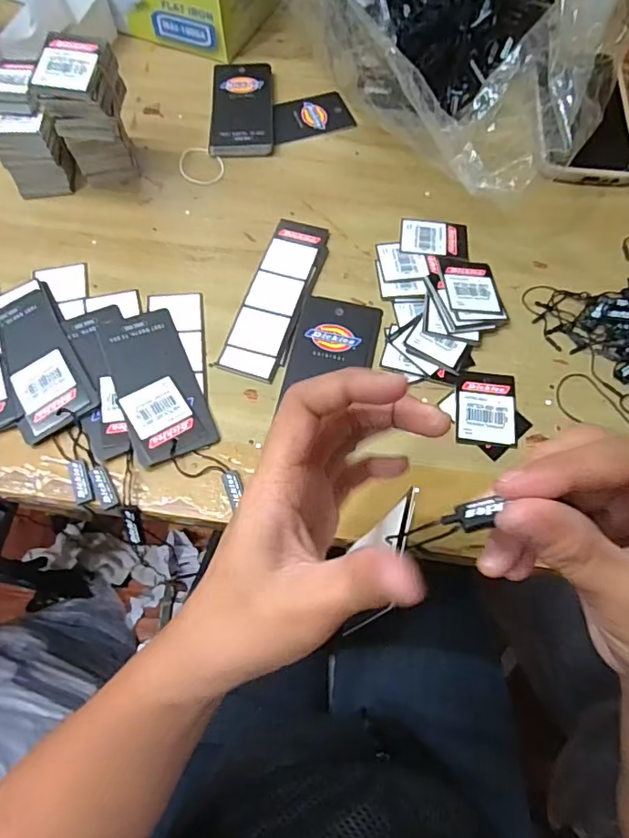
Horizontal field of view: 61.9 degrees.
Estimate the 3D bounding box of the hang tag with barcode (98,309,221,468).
[{"bbox_3d":[-0.101,-0.024,0.337,0.049,0.004,0.112,-18,64,-15],"label":"hang tag with barcode"}]

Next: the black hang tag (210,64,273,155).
[{"bbox_3d":[-0.061,-0.266,0.448,0.052,0.009,0.107,-1,65,-1],"label":"black hang tag"}]

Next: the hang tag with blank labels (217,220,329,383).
[{"bbox_3d":[-0.027,-0.089,0.369,0.036,0.006,0.137,16,65,6],"label":"hang tag with blank labels"}]

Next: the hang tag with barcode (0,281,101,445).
[{"bbox_3d":[-0.180,-0.041,0.340,0.048,0.007,0.111,-28,68,-13],"label":"hang tag with barcode"}]

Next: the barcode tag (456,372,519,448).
[{"bbox_3d":[0.109,-0.007,0.333,0.038,0.004,0.053,7,65,2],"label":"barcode tag"}]

